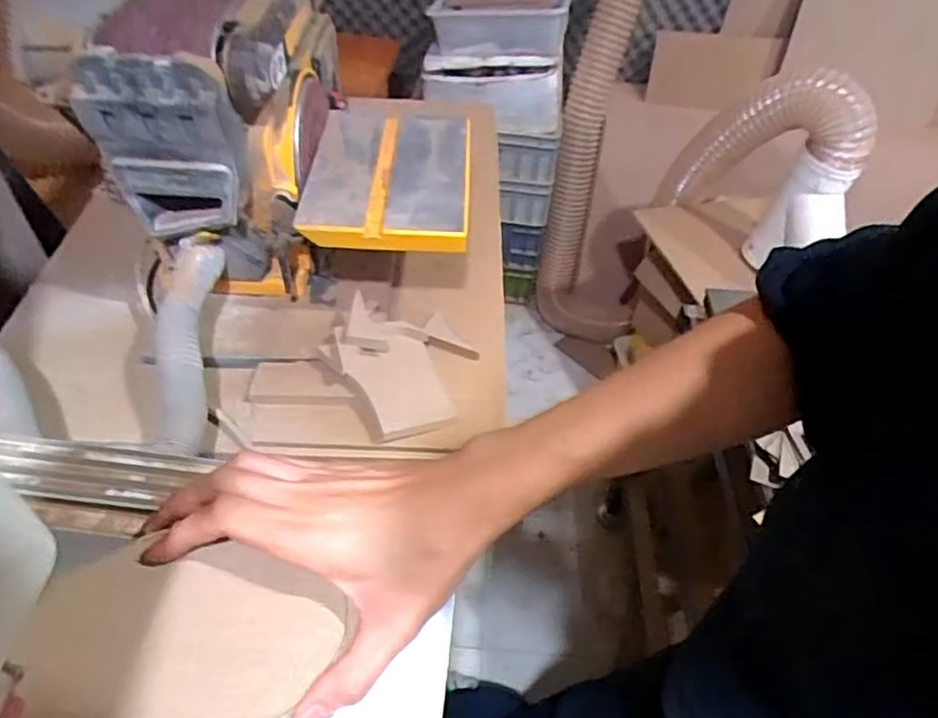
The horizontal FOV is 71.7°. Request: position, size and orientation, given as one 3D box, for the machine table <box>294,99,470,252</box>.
[{"bbox_3d":[-0.079,-0.205,0.681,0.155,0.024,0.264,4,47,-2],"label":"machine table"}]

